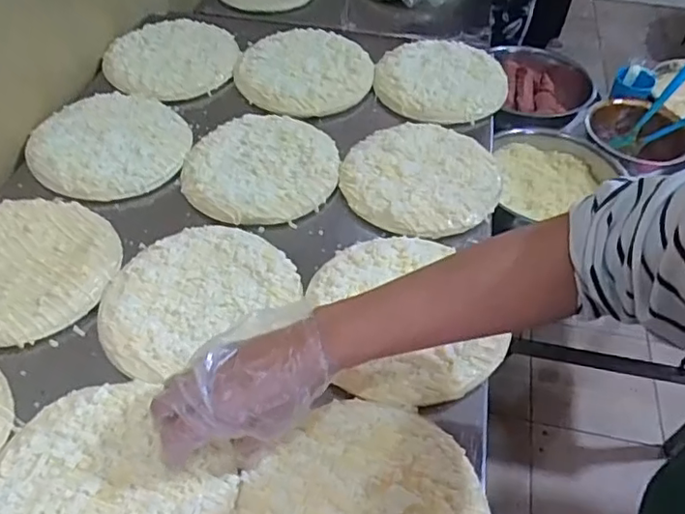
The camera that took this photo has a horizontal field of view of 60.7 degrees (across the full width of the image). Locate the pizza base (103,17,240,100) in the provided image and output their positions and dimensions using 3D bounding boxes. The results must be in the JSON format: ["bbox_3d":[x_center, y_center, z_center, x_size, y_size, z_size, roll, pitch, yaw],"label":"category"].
[{"bbox_3d":[-0.268,-0.311,0.917,0.186,0.021,0.199,2,52,-2],"label":"pizza base"}]

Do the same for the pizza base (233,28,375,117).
[{"bbox_3d":[-0.063,-0.290,0.902,0.196,0.020,0.201,-1,53,1],"label":"pizza base"}]

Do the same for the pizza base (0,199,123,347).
[{"bbox_3d":[-0.346,0.009,0.630,0.192,0.018,0.190,1,49,-1],"label":"pizza base"}]

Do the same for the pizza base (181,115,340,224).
[{"bbox_3d":[-0.105,-0.116,0.753,0.190,0.026,0.181,2,49,0],"label":"pizza base"}]

